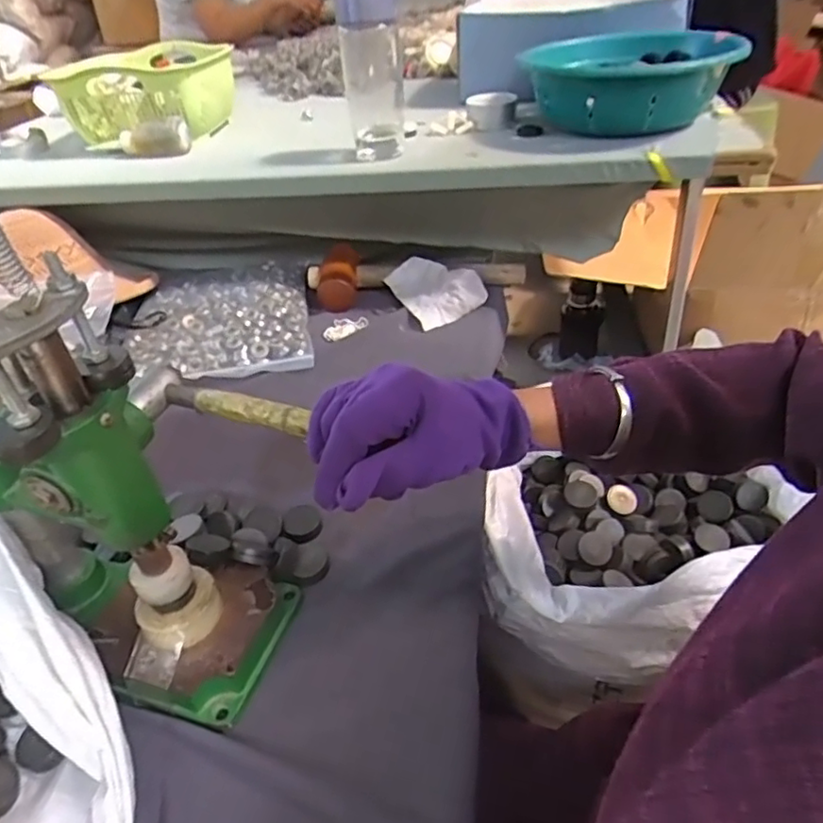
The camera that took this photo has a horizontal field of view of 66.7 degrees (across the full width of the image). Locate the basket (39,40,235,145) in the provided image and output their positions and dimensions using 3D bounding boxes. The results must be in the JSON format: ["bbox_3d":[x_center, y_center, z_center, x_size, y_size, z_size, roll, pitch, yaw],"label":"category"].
[{"bbox_3d":[-0.396,-0.487,0.958,0.207,0.092,0.252,-1,38,6],"label":"basket"}]

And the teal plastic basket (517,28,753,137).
[{"bbox_3d":[0.262,-0.403,0.767,0.234,0.076,0.248,-11,38,-7],"label":"teal plastic basket"}]

